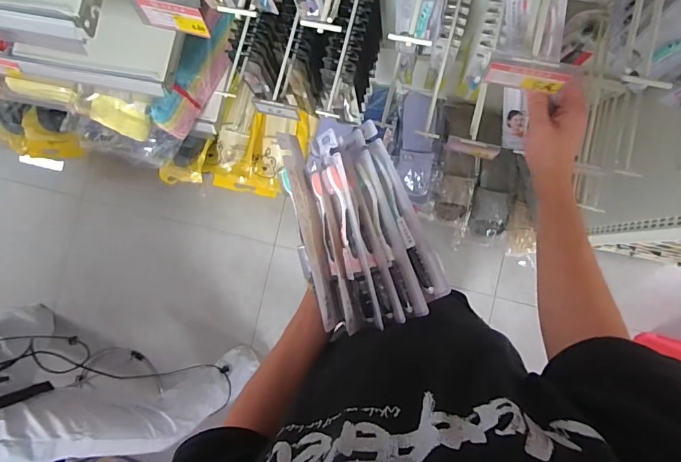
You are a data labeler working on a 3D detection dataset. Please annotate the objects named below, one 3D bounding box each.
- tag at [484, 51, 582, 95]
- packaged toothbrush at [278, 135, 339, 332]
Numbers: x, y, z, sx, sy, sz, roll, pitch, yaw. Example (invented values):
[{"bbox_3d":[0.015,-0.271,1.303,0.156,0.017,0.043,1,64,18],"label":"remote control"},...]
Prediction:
[{"bbox_3d":[0.173,-0.145,0.377,0.072,0.050,0.009,14,88,8],"label":"tag"},{"bbox_3d":[-0.038,0.000,0.486,0.027,0.052,0.232,-14,88,6],"label":"packaged toothbrush"}]

